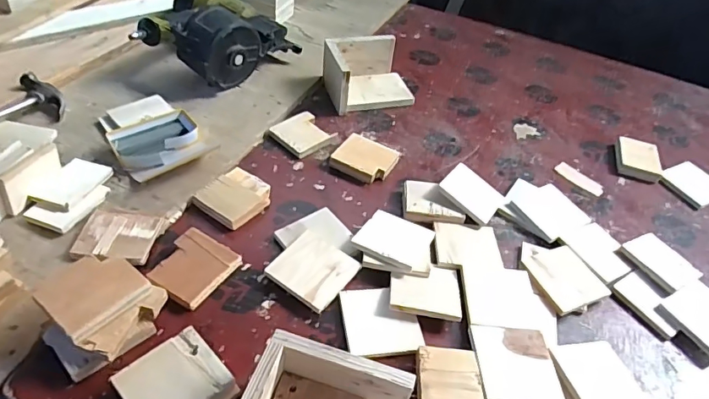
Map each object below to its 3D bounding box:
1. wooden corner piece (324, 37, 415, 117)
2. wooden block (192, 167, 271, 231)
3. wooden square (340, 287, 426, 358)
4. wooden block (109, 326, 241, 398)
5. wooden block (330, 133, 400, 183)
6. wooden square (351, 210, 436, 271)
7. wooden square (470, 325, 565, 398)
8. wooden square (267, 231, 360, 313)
[{"bbox_3d":[0.026,-0.247,0.943,0.156,0.088,0.123,-11,49,-17],"label":"wooden corner piece"},{"bbox_3d":[-0.174,-0.002,0.718,0.087,0.018,0.092,29,49,19],"label":"wooden block"},{"bbox_3d":[0.033,0.149,0.600,0.089,0.009,0.090,-4,47,-11],"label":"wooden square"},{"bbox_3d":[-0.180,0.192,0.501,0.092,0.029,0.092,-33,58,-32],"label":"wooden block"},{"bbox_3d":[0.018,-0.069,0.811,0.093,0.020,0.085,24,48,15],"label":"wooden block"},{"bbox_3d":[0.056,0.054,0.679,0.088,0.009,0.096,29,37,15],"label":"wooden square"},{"bbox_3d":[0.188,0.194,0.570,0.093,0.012,0.090,3,46,-4],"label":"wooden square"},{"bbox_3d":[-0.053,0.089,0.628,0.090,0.006,0.087,33,53,14],"label":"wooden square"}]

